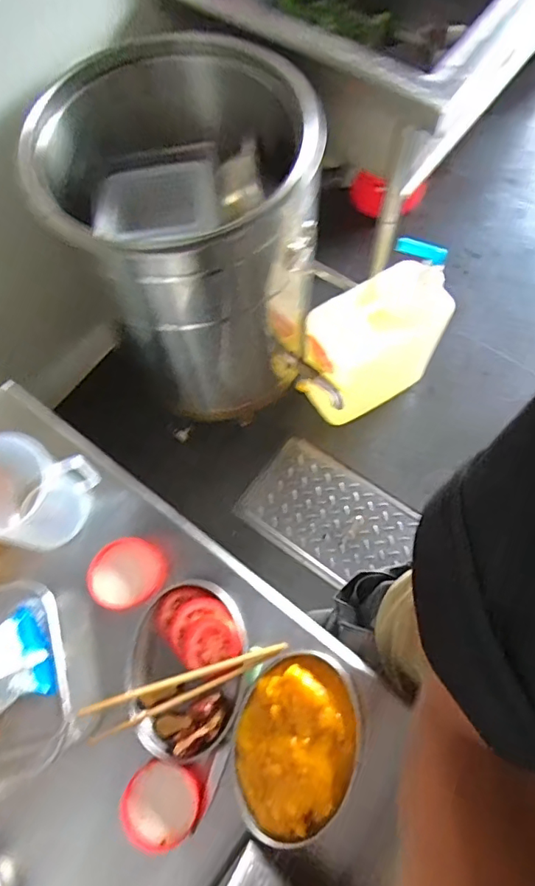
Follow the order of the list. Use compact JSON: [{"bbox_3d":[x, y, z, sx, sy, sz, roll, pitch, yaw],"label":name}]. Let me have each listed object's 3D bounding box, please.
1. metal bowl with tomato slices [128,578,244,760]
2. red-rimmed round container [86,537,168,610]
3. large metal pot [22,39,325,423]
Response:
[{"bbox_3d":[-0.094,0.254,0.585,0.125,0.042,0.178,3,69,4],"label":"metal bowl with tomato slices"},{"bbox_3d":[-0.171,0.162,0.632,0.080,0.042,0.087,42,77,16],"label":"red-rimmed round container"},{"bbox_3d":[-0.141,-0.429,1.168,0.476,0.645,0.480,-1,69,2],"label":"large metal pot"}]

